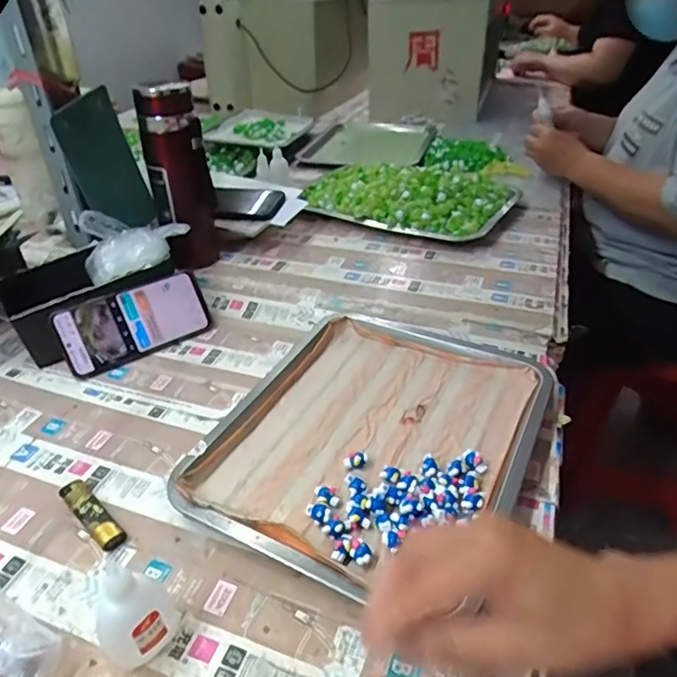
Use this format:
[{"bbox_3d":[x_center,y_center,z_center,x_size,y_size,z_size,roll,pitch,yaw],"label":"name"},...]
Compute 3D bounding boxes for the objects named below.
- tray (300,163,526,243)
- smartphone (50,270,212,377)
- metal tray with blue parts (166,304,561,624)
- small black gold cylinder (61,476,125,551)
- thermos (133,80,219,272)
[{"bbox_3d":[0.104,-0.233,0.862,0.332,0.058,0.188,15,39,21],"label":"tray"},{"bbox_3d":[-0.234,-0.020,0.619,0.164,0.079,0.004,-24,10,-28],"label":"smartphone"},{"bbox_3d":[0.035,0.085,0.496,0.263,0.025,0.307,15,39,22],"label":"metal tray with blue parts"},{"bbox_3d":[-0.204,0.143,0.439,0.084,0.015,0.021,28,45,34],"label":"small black gold cylinder"},{"bbox_3d":[-0.198,-0.198,0.683,0.070,0.227,0.060,-11,37,-13],"label":"thermos"}]

